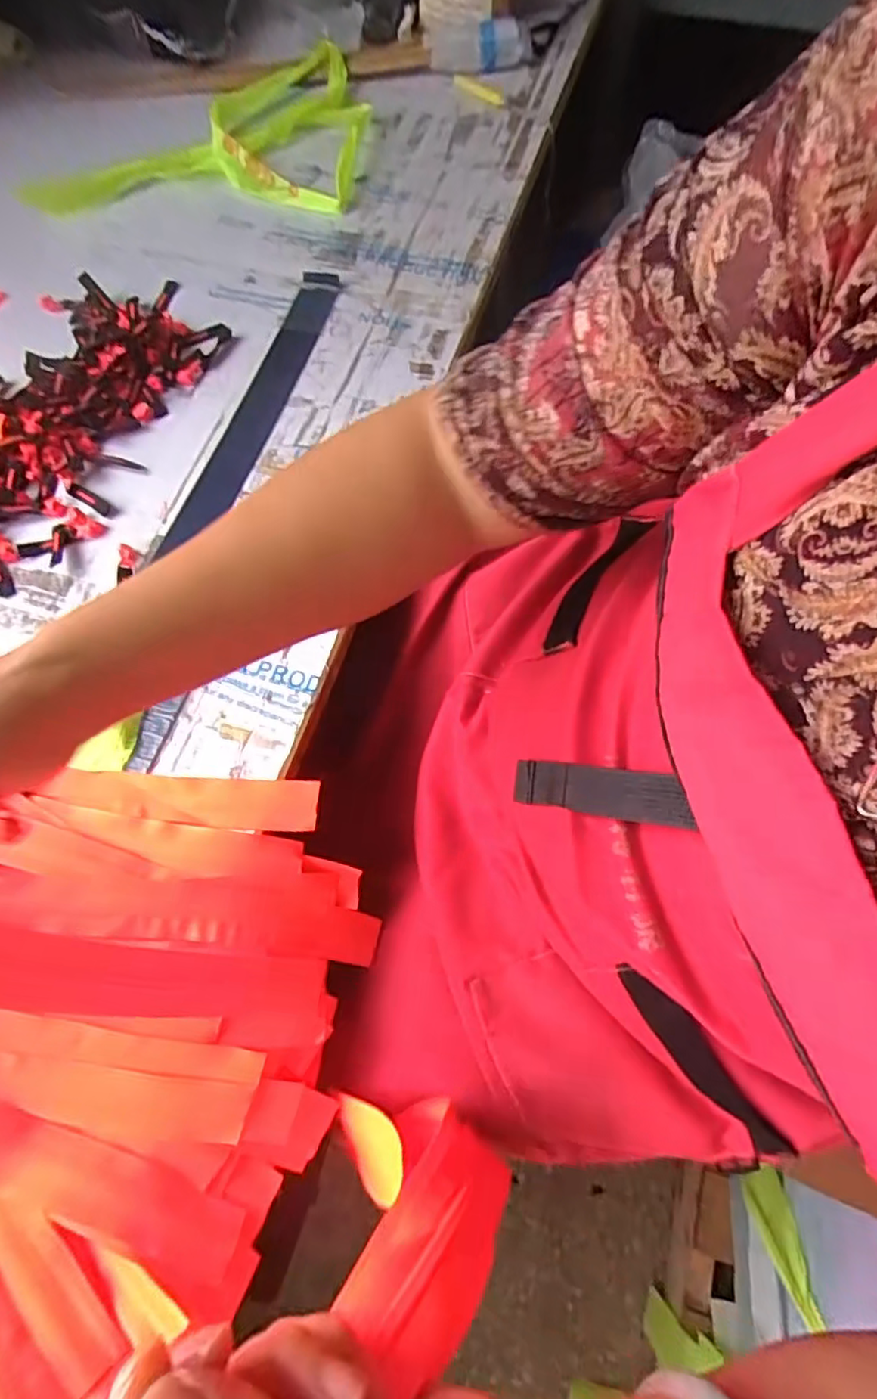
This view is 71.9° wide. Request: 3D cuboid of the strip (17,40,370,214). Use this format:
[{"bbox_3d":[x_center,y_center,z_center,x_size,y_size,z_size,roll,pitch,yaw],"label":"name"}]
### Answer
[{"bbox_3d":[-0.240,-0.599,0.640,0.313,0.029,0.231,0,69,1],"label":"strip"}]

